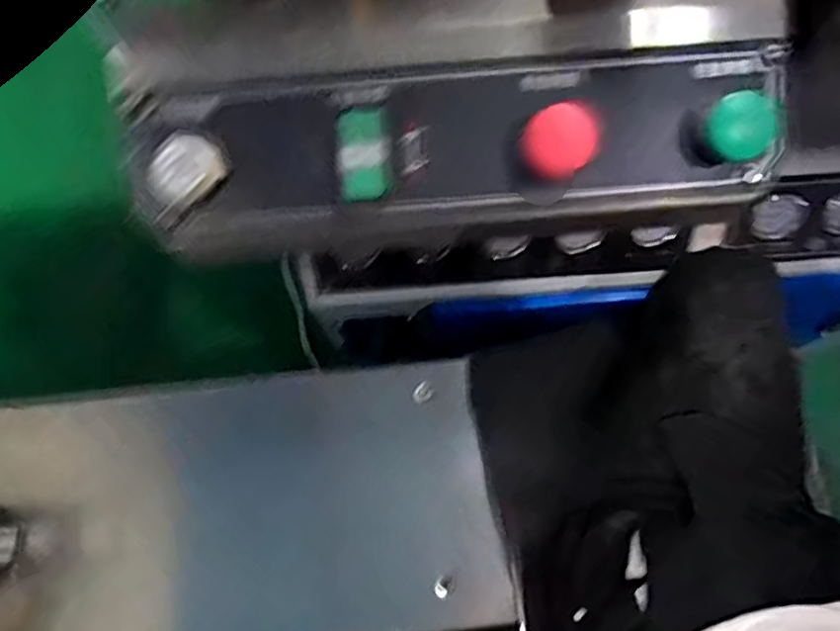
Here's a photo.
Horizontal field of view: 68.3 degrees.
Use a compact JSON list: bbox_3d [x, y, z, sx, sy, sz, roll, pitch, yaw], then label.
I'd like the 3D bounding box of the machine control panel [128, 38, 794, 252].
[{"bbox_3d":[0.022,-0.122,0.423,0.414,0.089,0.133,-5,73,0],"label":"machine control panel"}]

